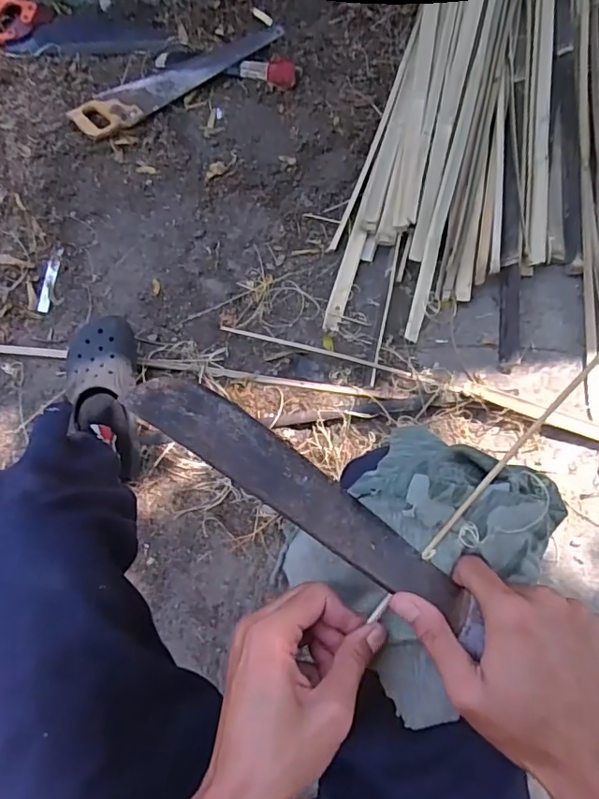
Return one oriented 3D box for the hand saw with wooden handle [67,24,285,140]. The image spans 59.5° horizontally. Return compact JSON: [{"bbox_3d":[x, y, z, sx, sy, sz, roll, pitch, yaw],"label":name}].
[{"bbox_3d":[-0.276,-0.740,1.195,0.504,0.019,0.111,-33,72,-9],"label":"hand saw with wooden handle"}]

